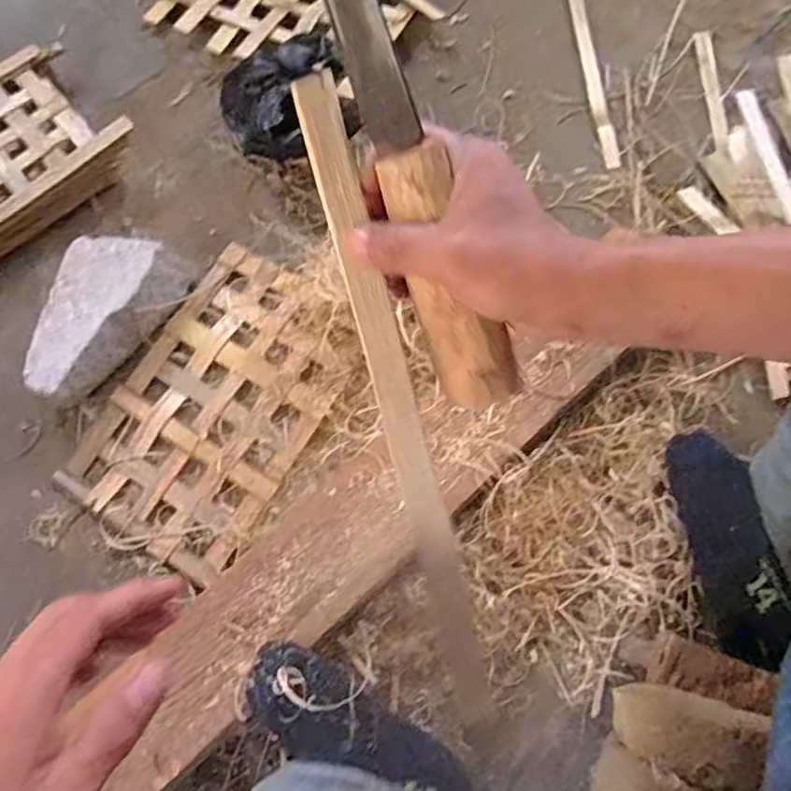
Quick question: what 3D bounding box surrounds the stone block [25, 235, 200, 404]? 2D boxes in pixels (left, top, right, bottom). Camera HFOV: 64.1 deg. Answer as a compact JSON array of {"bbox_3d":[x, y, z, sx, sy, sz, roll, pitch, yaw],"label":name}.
[{"bbox_3d":[-0.355,-0.102,0.746,0.122,0.058,0.221,33,76,11],"label":"stone block"}]

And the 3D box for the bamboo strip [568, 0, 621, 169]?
[{"bbox_3d":[0.267,-0.484,0.879,0.019,0.009,0.401,-5,72,0],"label":"bamboo strip"}]

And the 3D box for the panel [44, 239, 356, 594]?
[{"bbox_3d":[-0.202,0.007,0.726,0.224,0.019,0.346,30,76,10],"label":"panel"}]

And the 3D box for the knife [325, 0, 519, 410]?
[{"bbox_3d":[-0.009,-0.135,0.281,0.034,0.031,0.310,-24,109,-6],"label":"knife"}]

